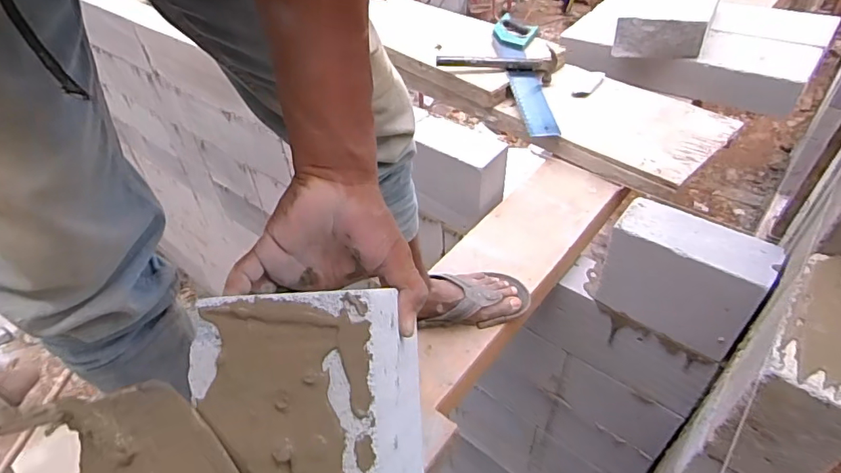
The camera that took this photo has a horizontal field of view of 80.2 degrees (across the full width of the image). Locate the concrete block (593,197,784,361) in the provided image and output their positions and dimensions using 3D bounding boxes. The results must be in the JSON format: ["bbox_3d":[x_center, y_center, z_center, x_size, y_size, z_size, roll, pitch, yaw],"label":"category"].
[{"bbox_3d":[0.455,0.063,0.867,0.230,0.201,0.126,30,55,31],"label":"concrete block"}]

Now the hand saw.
[{"bbox_3d":[0.254,-0.425,1.265,0.110,0.024,0.510,-3,53,5],"label":"hand saw"}]

